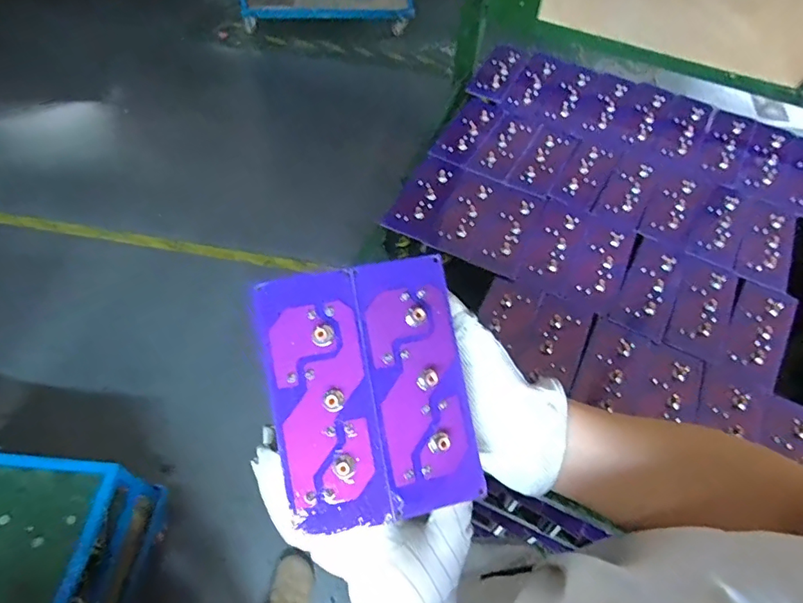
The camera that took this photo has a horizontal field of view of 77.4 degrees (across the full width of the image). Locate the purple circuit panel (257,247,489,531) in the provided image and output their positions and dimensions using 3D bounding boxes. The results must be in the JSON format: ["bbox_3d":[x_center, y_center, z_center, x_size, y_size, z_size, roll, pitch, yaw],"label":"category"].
[{"bbox_3d":[-0.017,0.047,0.273,0.101,0.005,0.133,-9,85,-9],"label":"purple circuit panel"}]

